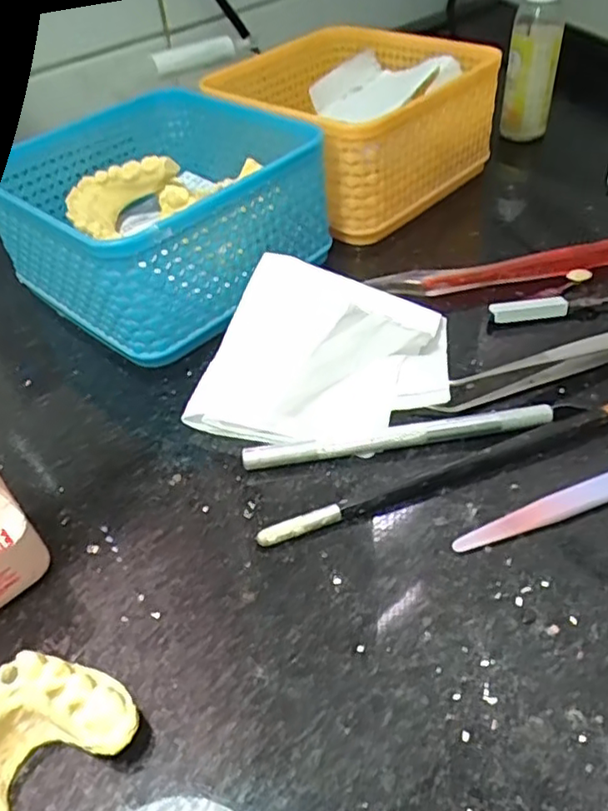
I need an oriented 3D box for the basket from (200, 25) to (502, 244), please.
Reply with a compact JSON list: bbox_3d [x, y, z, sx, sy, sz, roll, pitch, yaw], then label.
[{"bbox_3d":[0.026,-0.166,0.362,0.129,0.057,0.128,30,54,30],"label":"basket"}]

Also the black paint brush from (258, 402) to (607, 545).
[{"bbox_3d":[0.074,0.015,0.226,0.186,0.007,0.008,-17,46,-12],"label":"black paint brush"}]

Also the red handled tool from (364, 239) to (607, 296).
[{"bbox_3d":[0.097,-0.067,0.297,0.130,0.009,0.011,-6,44,-1],"label":"red handled tool"}]

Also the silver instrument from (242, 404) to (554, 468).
[{"bbox_3d":[0.034,0.010,0.233,0.113,0.005,0.007,-7,44,-2],"label":"silver instrument"}]

